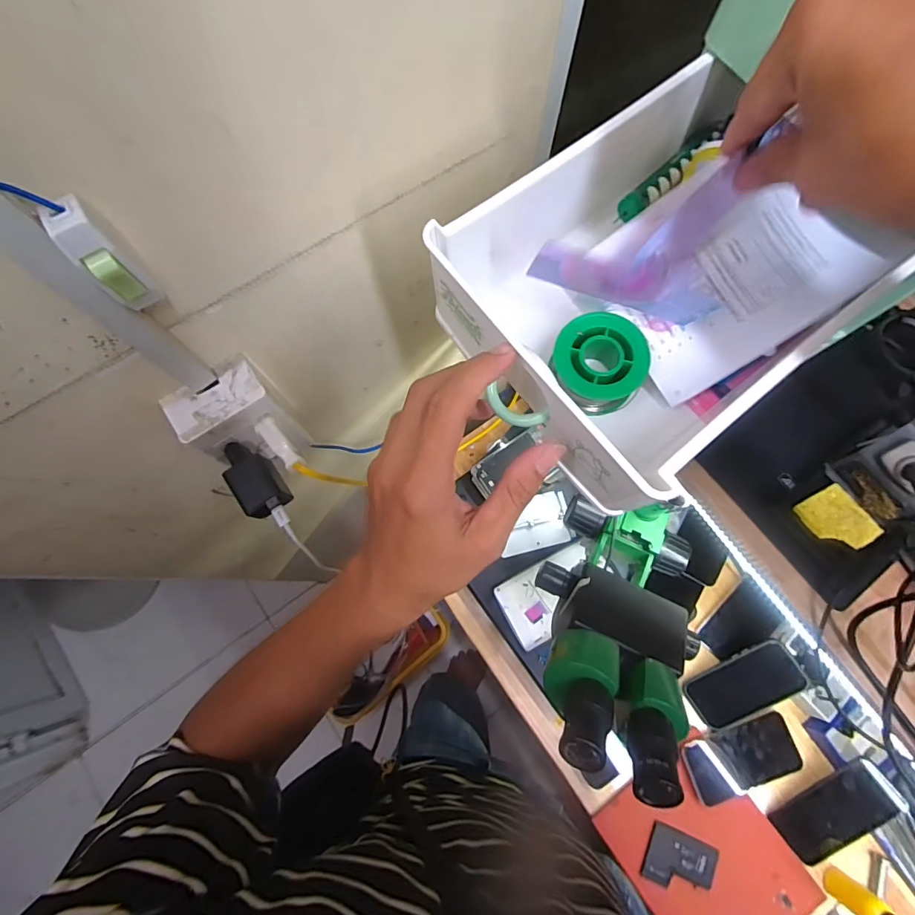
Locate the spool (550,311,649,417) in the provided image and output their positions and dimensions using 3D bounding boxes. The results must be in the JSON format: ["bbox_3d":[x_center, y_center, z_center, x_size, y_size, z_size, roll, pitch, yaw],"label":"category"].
[{"bbox_3d":[0.082,-0.054,0.279,0.054,0.037,0.052,0,75,0],"label":"spool"}]

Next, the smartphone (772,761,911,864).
[{"bbox_3d":[0.509,0.475,0.615,0.153,0.018,0.075,-41,75,9],"label":"smartphone"}]

